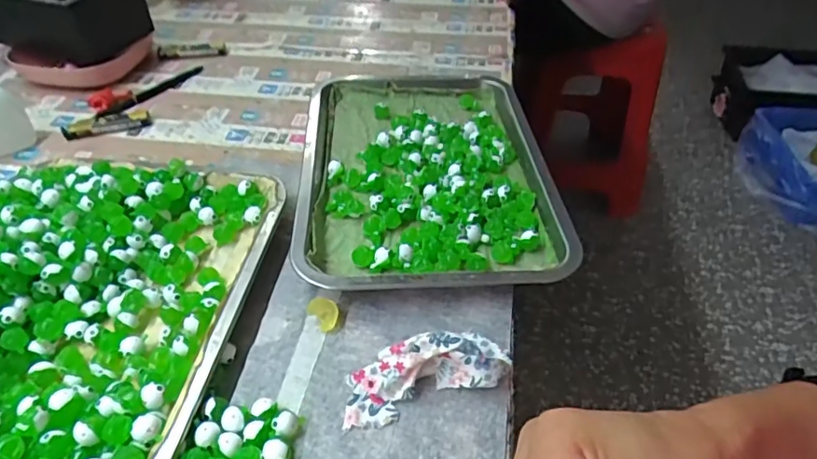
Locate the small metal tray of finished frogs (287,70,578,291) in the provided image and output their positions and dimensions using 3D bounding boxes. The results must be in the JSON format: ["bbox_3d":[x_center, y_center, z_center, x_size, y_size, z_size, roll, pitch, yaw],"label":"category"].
[{"bbox_3d":[0.012,-0.055,0.488,0.203,0.029,0.277,-2,44,-3],"label":"small metal tray of finished frogs"}]

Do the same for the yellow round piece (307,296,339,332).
[{"bbox_3d":[-0.058,0.057,0.385,0.016,0.014,0.022,-31,52,-29],"label":"yellow round piece"}]

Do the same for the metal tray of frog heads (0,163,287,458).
[{"bbox_3d":[-0.231,0.044,0.374,0.232,0.041,0.293,6,44,5],"label":"metal tray of frog heads"}]

